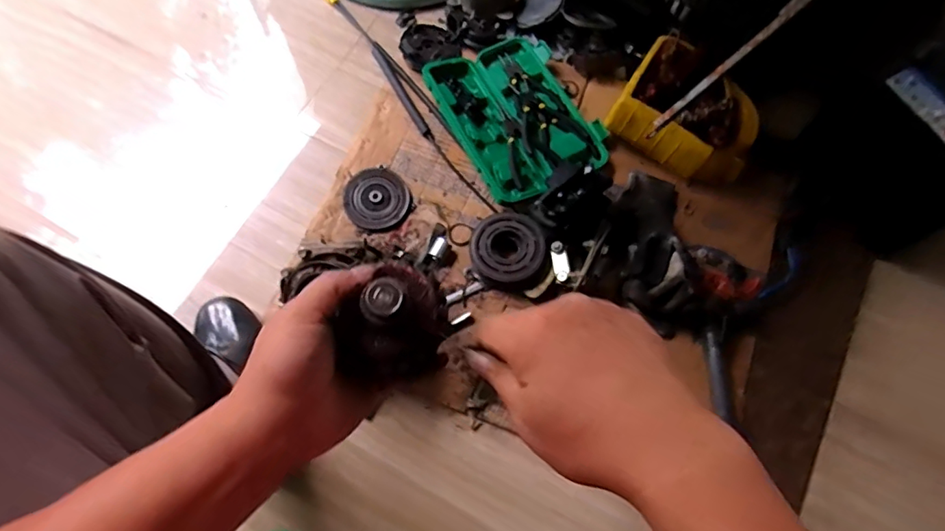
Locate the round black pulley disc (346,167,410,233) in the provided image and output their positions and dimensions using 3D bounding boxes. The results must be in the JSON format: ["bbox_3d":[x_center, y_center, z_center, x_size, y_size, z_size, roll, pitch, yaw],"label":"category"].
[{"bbox_3d":[-0.154,-0.108,0.862,0.099,0.015,0.113,-27,73,-11],"label":"round black pulley disc"}]

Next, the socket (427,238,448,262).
[{"bbox_3d":[-0.053,-0.023,0.822,0.022,0.025,0.033,26,71,7],"label":"socket"}]

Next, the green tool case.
[{"bbox_3d":[0.074,-0.253,0.901,0.223,0.035,0.301,-25,73,-10],"label":"green tool case"}]

